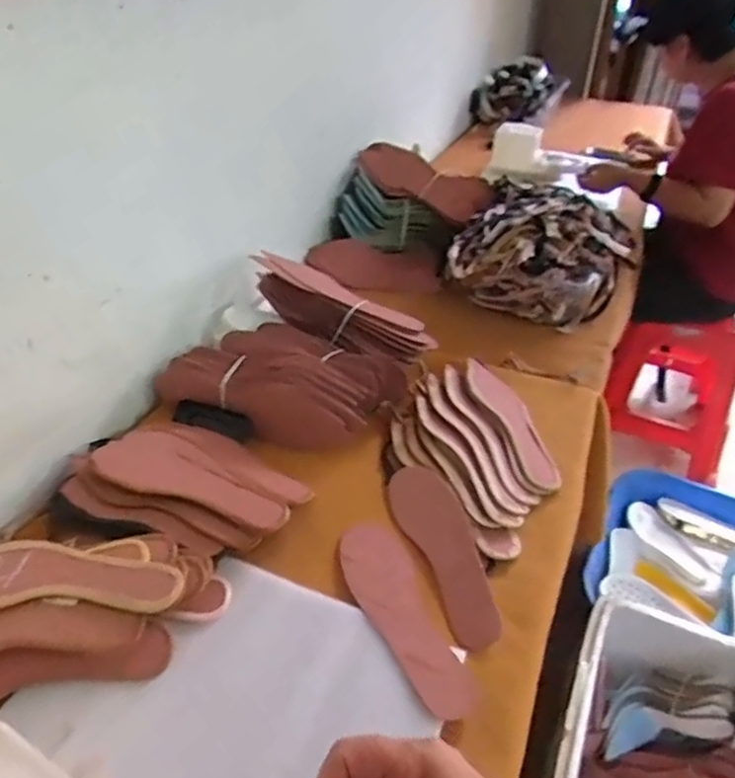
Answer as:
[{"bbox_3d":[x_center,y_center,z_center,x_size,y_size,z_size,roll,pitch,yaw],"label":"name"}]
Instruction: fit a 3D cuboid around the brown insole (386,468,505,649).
[{"bbox_3d":[0.092,0.181,0.746,0.075,0.010,0.245,-24,42,-6],"label":"brown insole"}]

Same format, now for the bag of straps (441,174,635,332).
[{"bbox_3d":[0.360,-0.294,1.295,0.316,0.146,0.405,14,39,16],"label":"bag of straps"}]

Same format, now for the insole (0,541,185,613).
[{"bbox_3d":[-0.317,0.189,0.651,0.257,0.012,0.071,1,46,-1],"label":"insole"}]

